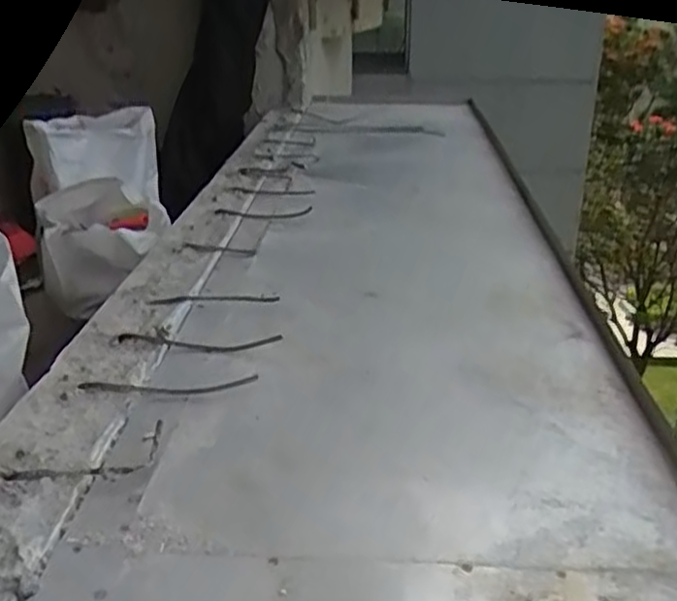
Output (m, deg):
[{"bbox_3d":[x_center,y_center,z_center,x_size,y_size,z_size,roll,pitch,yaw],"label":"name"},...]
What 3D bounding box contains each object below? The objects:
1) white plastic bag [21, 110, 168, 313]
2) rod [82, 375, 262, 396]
[{"bbox_3d":[-0.512,-0.219,1.542,0.262,0.169,0.576,-5,45,-11],"label":"white plastic bag"},{"bbox_3d":[-0.202,0.101,0.865,0.208,0.017,0.020,0,25,-1],"label":"rod"}]

